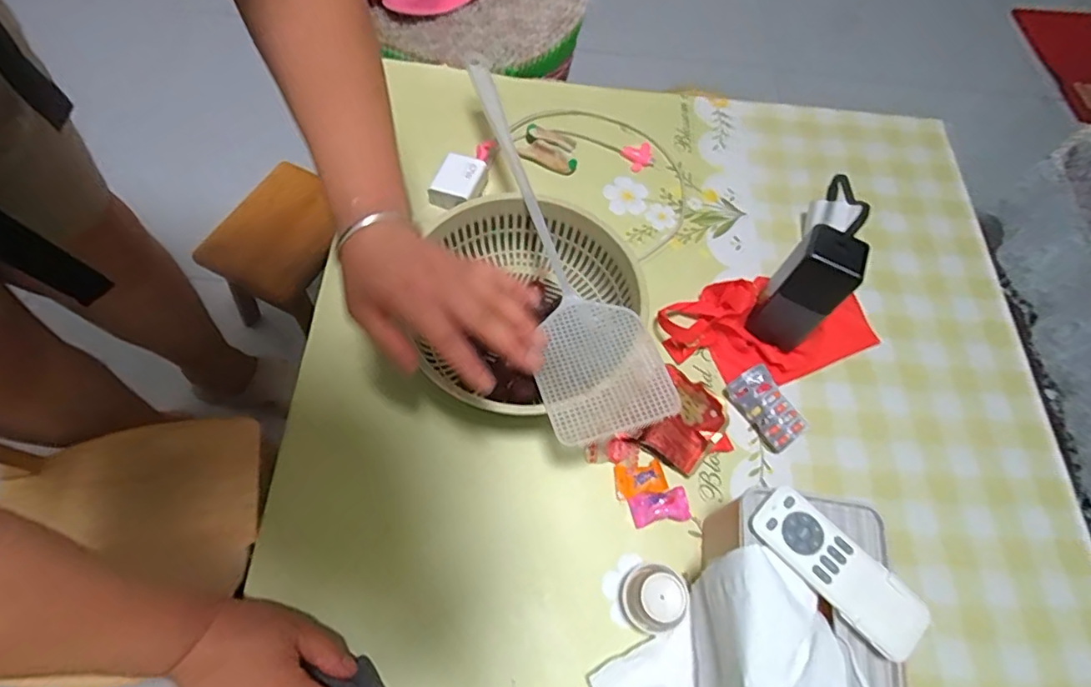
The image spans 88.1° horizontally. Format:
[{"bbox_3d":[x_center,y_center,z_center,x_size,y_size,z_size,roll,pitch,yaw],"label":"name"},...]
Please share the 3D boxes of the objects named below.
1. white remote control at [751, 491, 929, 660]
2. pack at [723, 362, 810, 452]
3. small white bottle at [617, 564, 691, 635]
[{"bbox_3d":[0.205,0.158,0.397,0.046,0.011,0.123,-41,74,-21],"label":"white remote control"},{"bbox_3d":[0.218,0.063,0.555,0.051,0.006,0.079,-31,71,-16],"label":"pack"},{"bbox_3d":[0.085,0.205,0.453,0.043,0.050,0.048,-13,67,-9],"label":"small white bottle"}]

